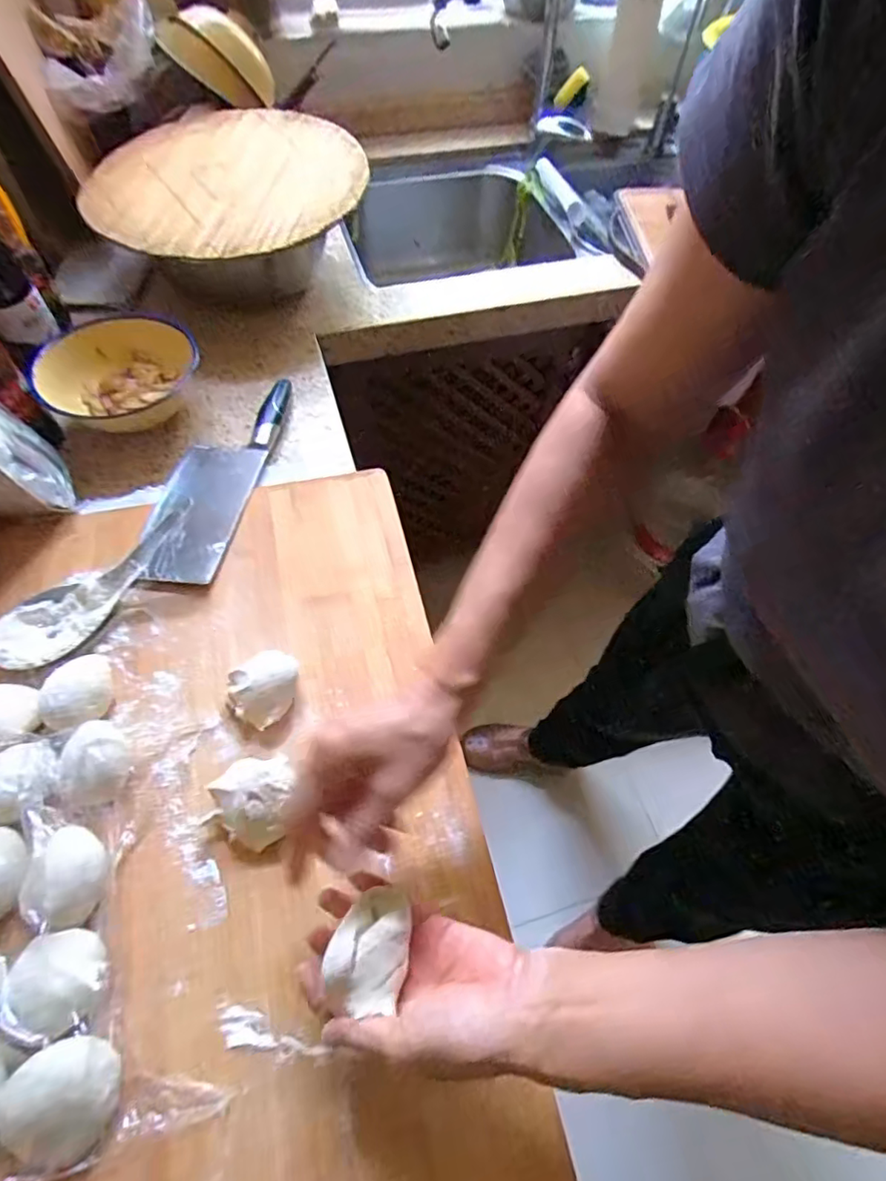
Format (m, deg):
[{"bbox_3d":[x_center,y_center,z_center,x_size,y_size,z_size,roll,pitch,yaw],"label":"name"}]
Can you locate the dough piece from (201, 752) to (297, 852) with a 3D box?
[{"bbox_3d":[-0.144,0.158,0.438,0.061,0.037,0.066,1,58,-2],"label":"dough piece"}]

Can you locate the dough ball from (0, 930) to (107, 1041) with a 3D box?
[{"bbox_3d":[-0.249,0.251,0.371,0.052,0.029,0.059,-30,64,-20],"label":"dough ball"}]

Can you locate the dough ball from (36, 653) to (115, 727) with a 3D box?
[{"bbox_3d":[-0.301,0.081,0.477,0.047,0.032,0.064,-15,60,-12],"label":"dough ball"}]

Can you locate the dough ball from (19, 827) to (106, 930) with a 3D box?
[{"bbox_3d":[-0.258,0.201,0.396,0.042,0.040,0.060,18,59,8],"label":"dough ball"}]

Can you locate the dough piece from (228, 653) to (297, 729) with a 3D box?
[{"bbox_3d":[-0.150,0.079,0.481,0.052,0.028,0.061,26,60,13],"label":"dough piece"}]

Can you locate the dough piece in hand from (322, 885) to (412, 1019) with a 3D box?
[{"bbox_3d":[-0.044,0.214,0.343,0.043,0.015,0.061,5,58,0],"label":"dough piece in hand"}]

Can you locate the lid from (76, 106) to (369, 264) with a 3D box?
[{"bbox_3d":[-0.274,-0.525,0.730,0.338,0.042,0.290,-24,62,-17],"label":"lid"}]

